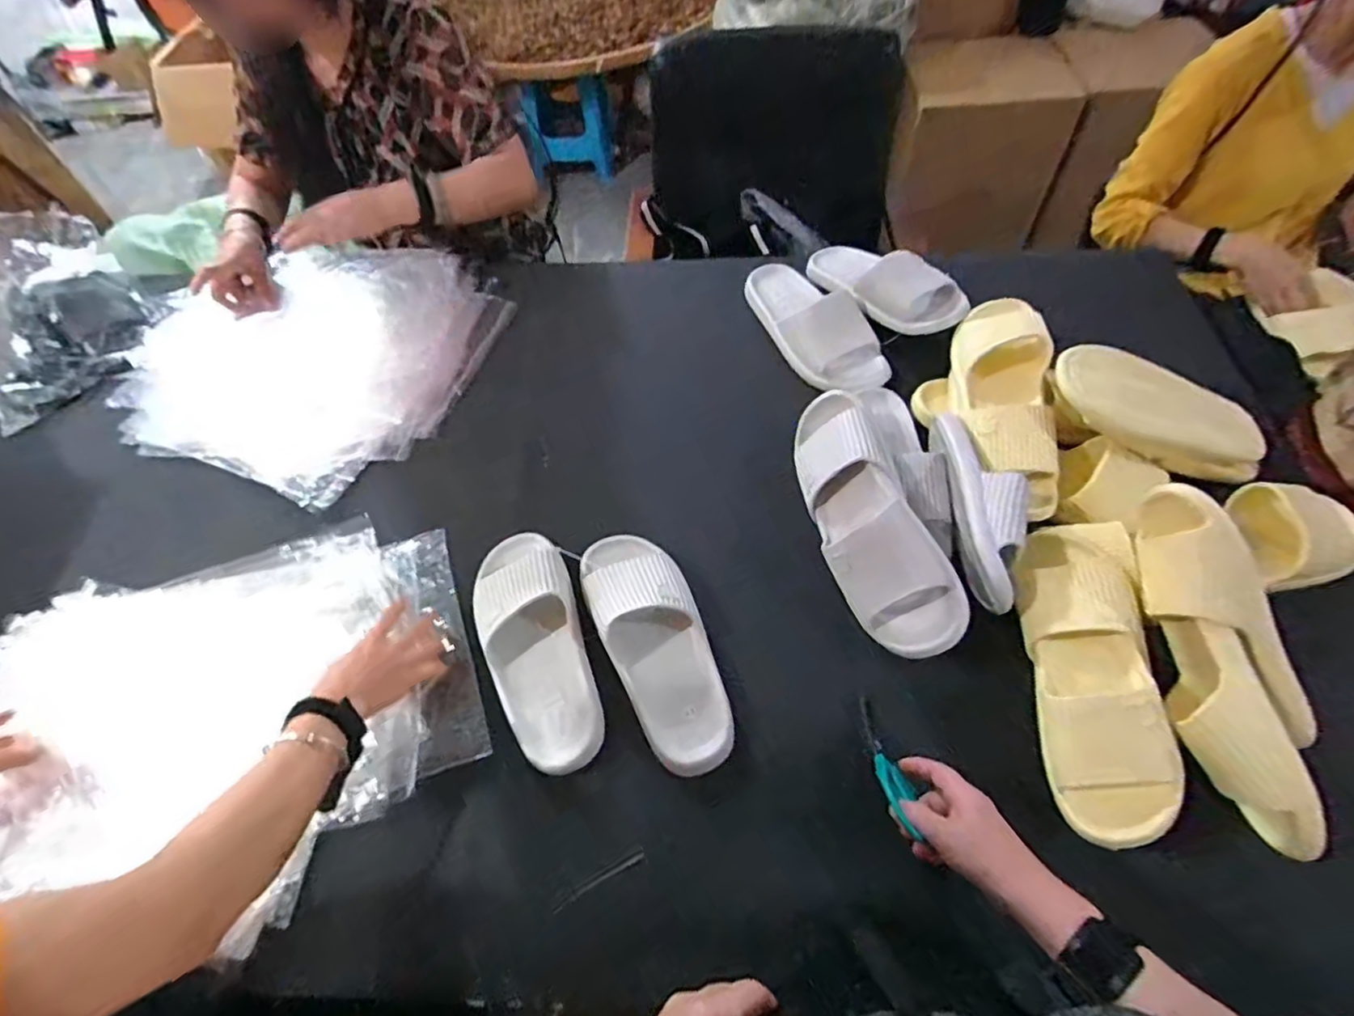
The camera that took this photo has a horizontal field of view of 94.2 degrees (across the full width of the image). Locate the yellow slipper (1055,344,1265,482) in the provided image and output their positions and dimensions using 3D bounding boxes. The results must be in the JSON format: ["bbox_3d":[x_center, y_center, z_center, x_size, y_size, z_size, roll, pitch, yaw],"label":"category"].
[{"bbox_3d":[0.543,-0.104,0.711,0.255,0.072,0.084,27,61,-1],"label":"yellow slipper"}]

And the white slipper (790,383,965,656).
[{"bbox_3d":[0.204,0.001,0.691,0.093,0.112,0.335,14,48,-43],"label":"white slipper"}]

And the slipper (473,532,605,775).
[{"bbox_3d":[-0.153,0.134,0.669,0.108,0.067,0.276,-19,58,-8],"label":"slipper"}]

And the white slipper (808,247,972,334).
[{"bbox_3d":[0.291,-0.333,0.912,0.103,0.081,0.269,-28,41,-13],"label":"white slipper"}]

